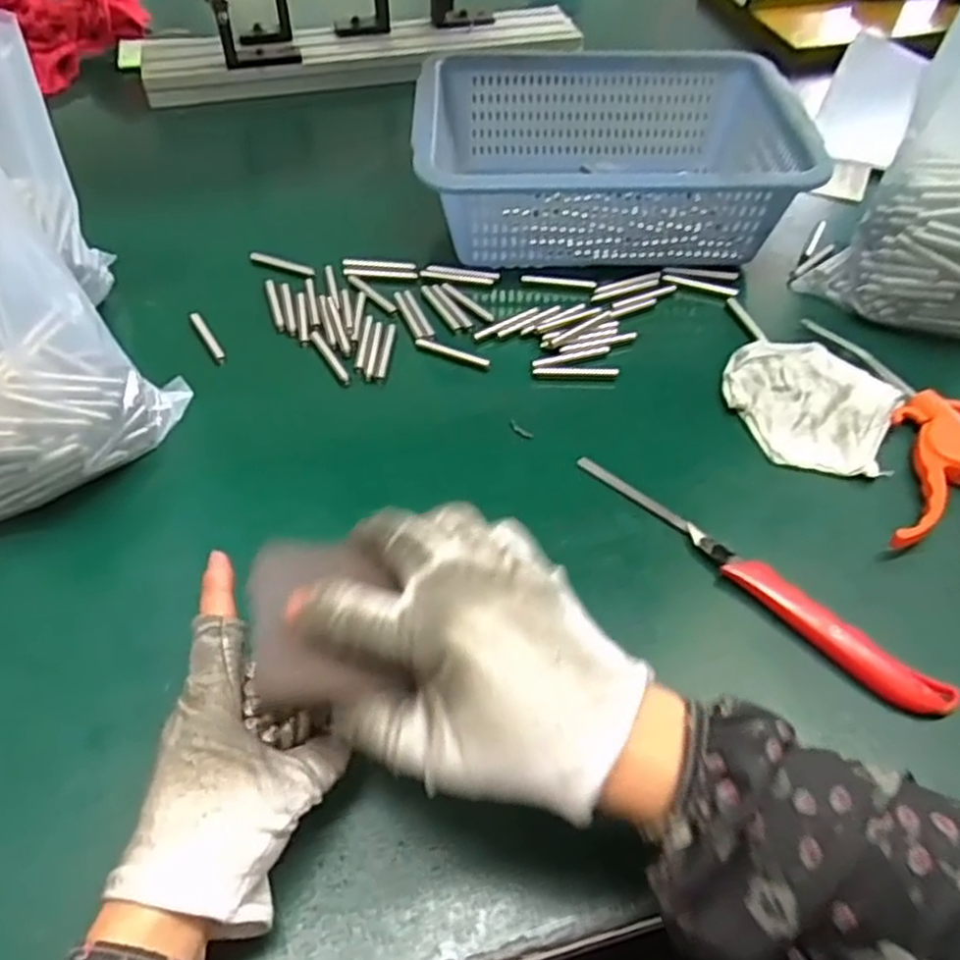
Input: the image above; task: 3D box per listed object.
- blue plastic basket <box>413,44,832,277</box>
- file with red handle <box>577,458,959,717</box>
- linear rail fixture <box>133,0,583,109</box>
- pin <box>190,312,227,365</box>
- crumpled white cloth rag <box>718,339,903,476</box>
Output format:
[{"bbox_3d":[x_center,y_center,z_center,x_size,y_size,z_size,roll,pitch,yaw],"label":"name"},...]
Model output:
[{"bbox_3d":[0.099,-0.267,0.635,0.293,0.100,0.219,0,49,0],"label":"blue plastic basket"},{"bbox_3d":[0.143,0.051,0.410,0.223,0.019,0.023,37,59,28],"label":"file with red handle"},{"bbox_3d":[-0.127,-0.503,0.831,0.479,0.103,0.085,-14,51,-12],"label":"linear rail fixture"},{"bbox_3d":[-0.198,-0.104,0.551,0.009,0.006,0.062,-25,52,-21],"label":"pin"},{"bbox_3d":[0.217,-0.052,0.501,0.107,0.025,0.102,17,51,14],"label":"crumpled white cloth rag"}]

